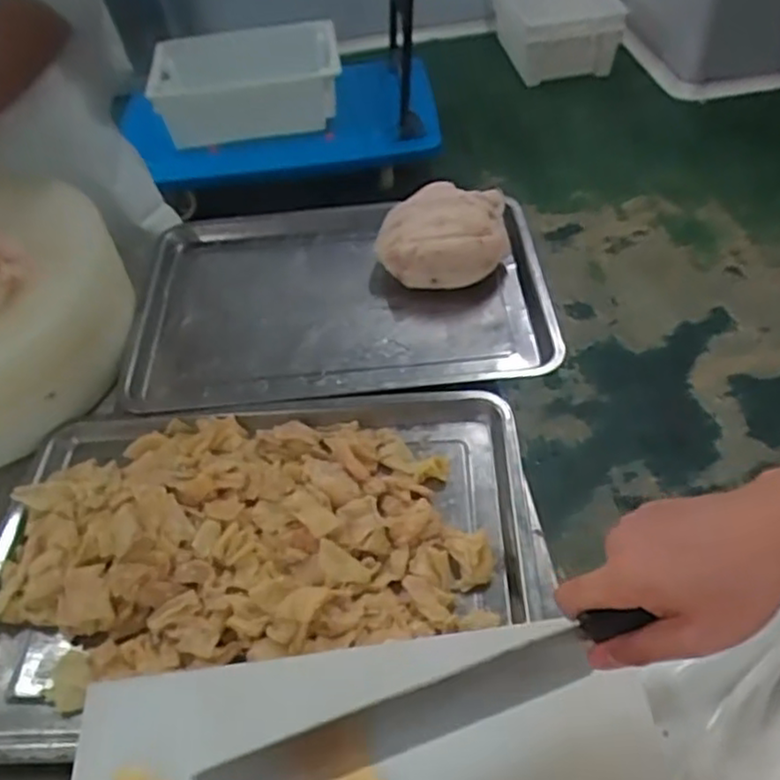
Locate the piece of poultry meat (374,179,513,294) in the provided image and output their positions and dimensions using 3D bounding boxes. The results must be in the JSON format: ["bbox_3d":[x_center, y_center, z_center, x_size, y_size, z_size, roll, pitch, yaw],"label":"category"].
[{"bbox_3d":[0.070,-0.202,0.920,0.166,0.074,0.155,-3,48,3],"label":"piece of poultry meat"}]

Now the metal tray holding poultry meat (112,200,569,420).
[{"bbox_3d":[-0.060,-0.121,0.904,0.511,0.039,0.367,-5,45,0],"label":"metal tray holding poultry meat"}]

